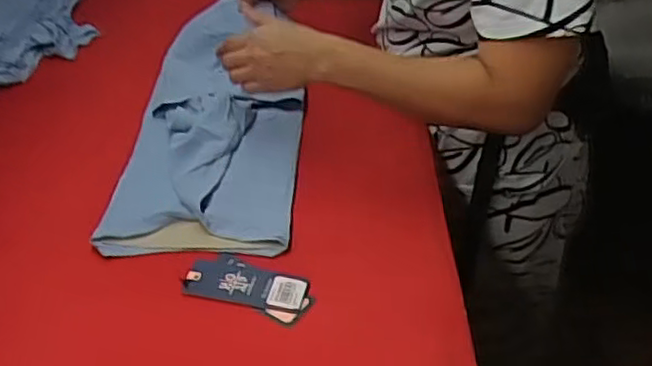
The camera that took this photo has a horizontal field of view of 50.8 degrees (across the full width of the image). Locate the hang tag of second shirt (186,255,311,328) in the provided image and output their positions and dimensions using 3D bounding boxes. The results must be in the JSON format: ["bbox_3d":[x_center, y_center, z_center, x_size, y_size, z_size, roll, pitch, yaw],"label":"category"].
[{"bbox_3d":[-0.075,0.101,0.678,0.129,0.005,0.058,13,44,16],"label":"hang tag of second shirt"}]

